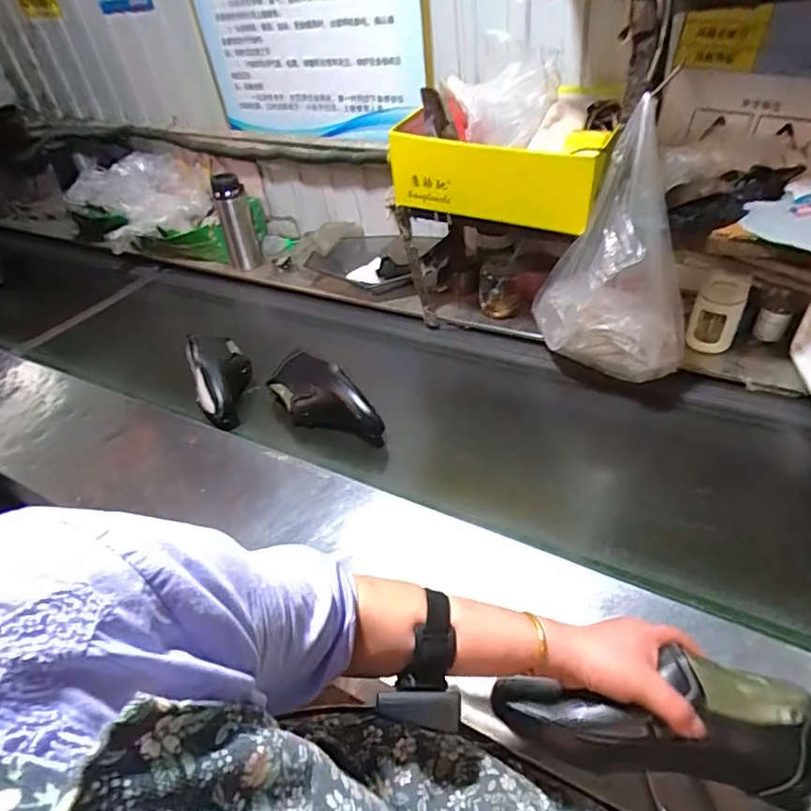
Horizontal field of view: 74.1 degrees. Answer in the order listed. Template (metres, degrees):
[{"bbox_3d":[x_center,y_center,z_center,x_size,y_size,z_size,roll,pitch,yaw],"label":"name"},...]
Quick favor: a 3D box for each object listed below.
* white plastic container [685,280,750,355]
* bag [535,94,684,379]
[{"bbox_3d":[0.549,-0.158,0.952,0.075,0.146,0.035,17,46,25],"label":"white plastic container"},{"bbox_3d":[0.328,-0.220,0.829,0.237,0.354,0.195,5,43,14],"label":"bag"}]

